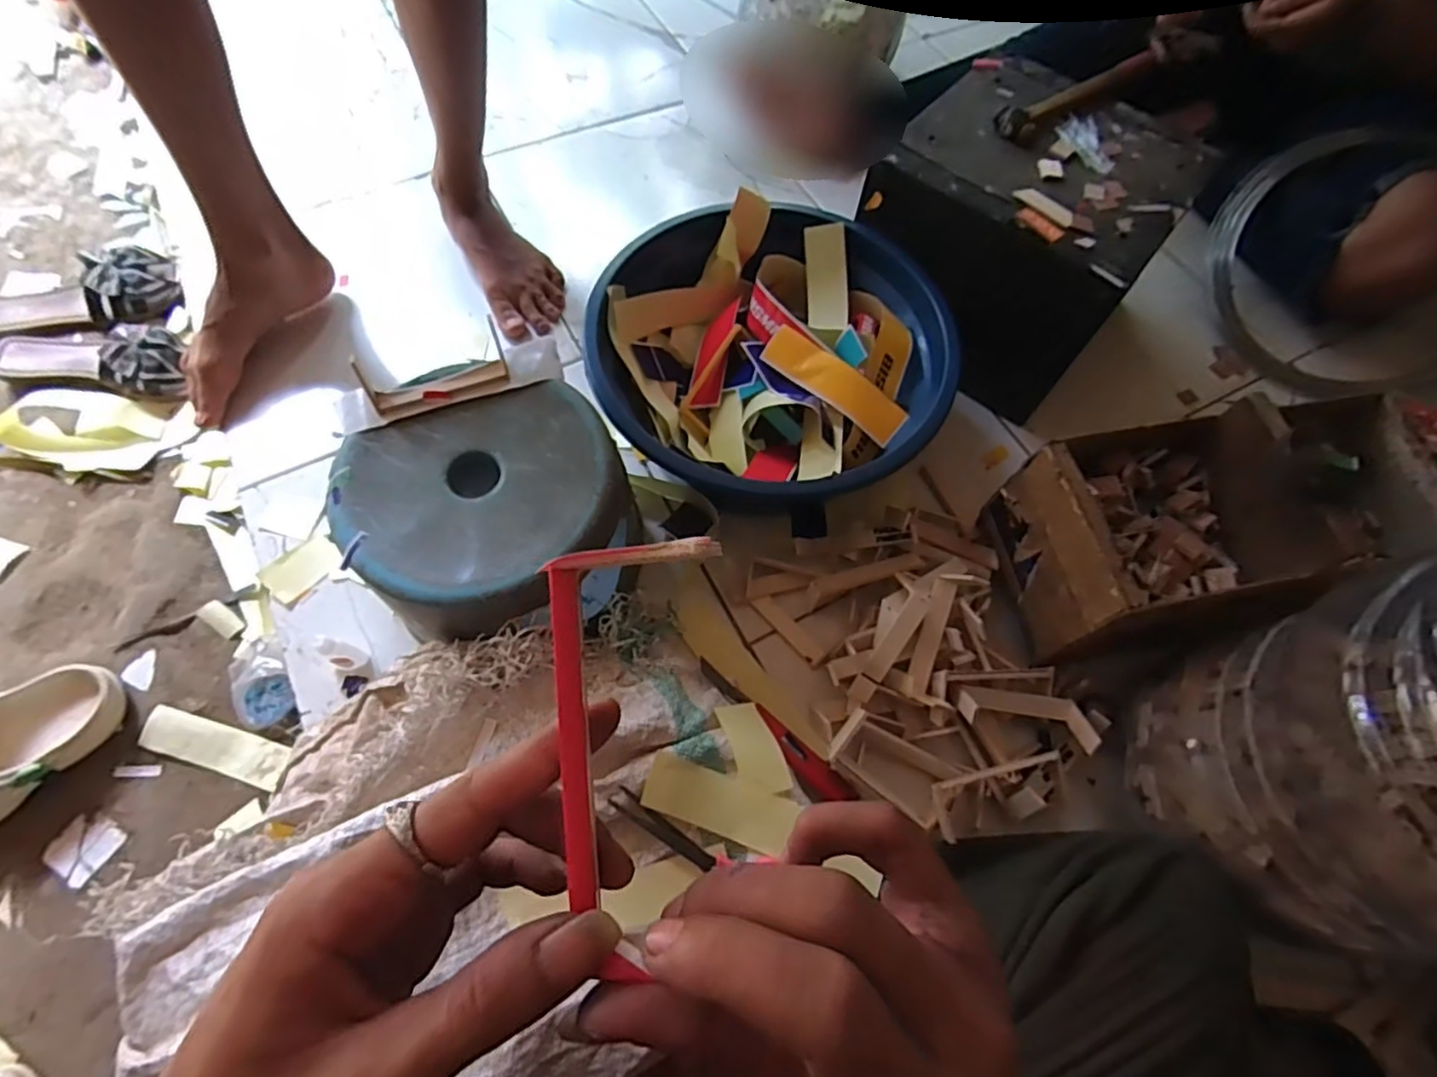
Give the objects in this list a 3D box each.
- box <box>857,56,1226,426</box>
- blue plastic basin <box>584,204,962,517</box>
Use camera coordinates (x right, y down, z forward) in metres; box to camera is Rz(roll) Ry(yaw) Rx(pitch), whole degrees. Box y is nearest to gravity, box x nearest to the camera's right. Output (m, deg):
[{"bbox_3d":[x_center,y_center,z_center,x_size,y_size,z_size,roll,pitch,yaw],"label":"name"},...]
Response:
[{"bbox_3d":[0.320,-0.336,0.726,0.267,0.185,0.242,36,68,13],"label":"box"},{"bbox_3d":[0.047,-0.180,0.689,0.336,0.141,0.322,1,65,-3],"label":"blue plastic basin"}]

